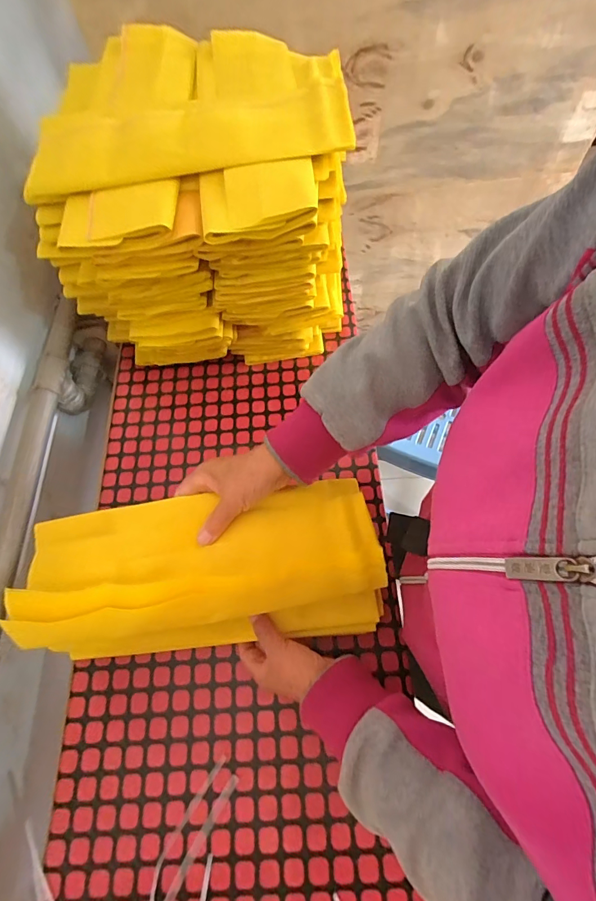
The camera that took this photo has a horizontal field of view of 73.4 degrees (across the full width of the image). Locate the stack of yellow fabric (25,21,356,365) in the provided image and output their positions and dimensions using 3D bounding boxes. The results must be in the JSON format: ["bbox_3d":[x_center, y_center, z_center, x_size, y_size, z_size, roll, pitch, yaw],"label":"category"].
[{"bbox_3d":[-0.121,-0.340,0.582,0.368,0.284,0.378,2,66,4],"label":"stack of yellow fabric"}]

